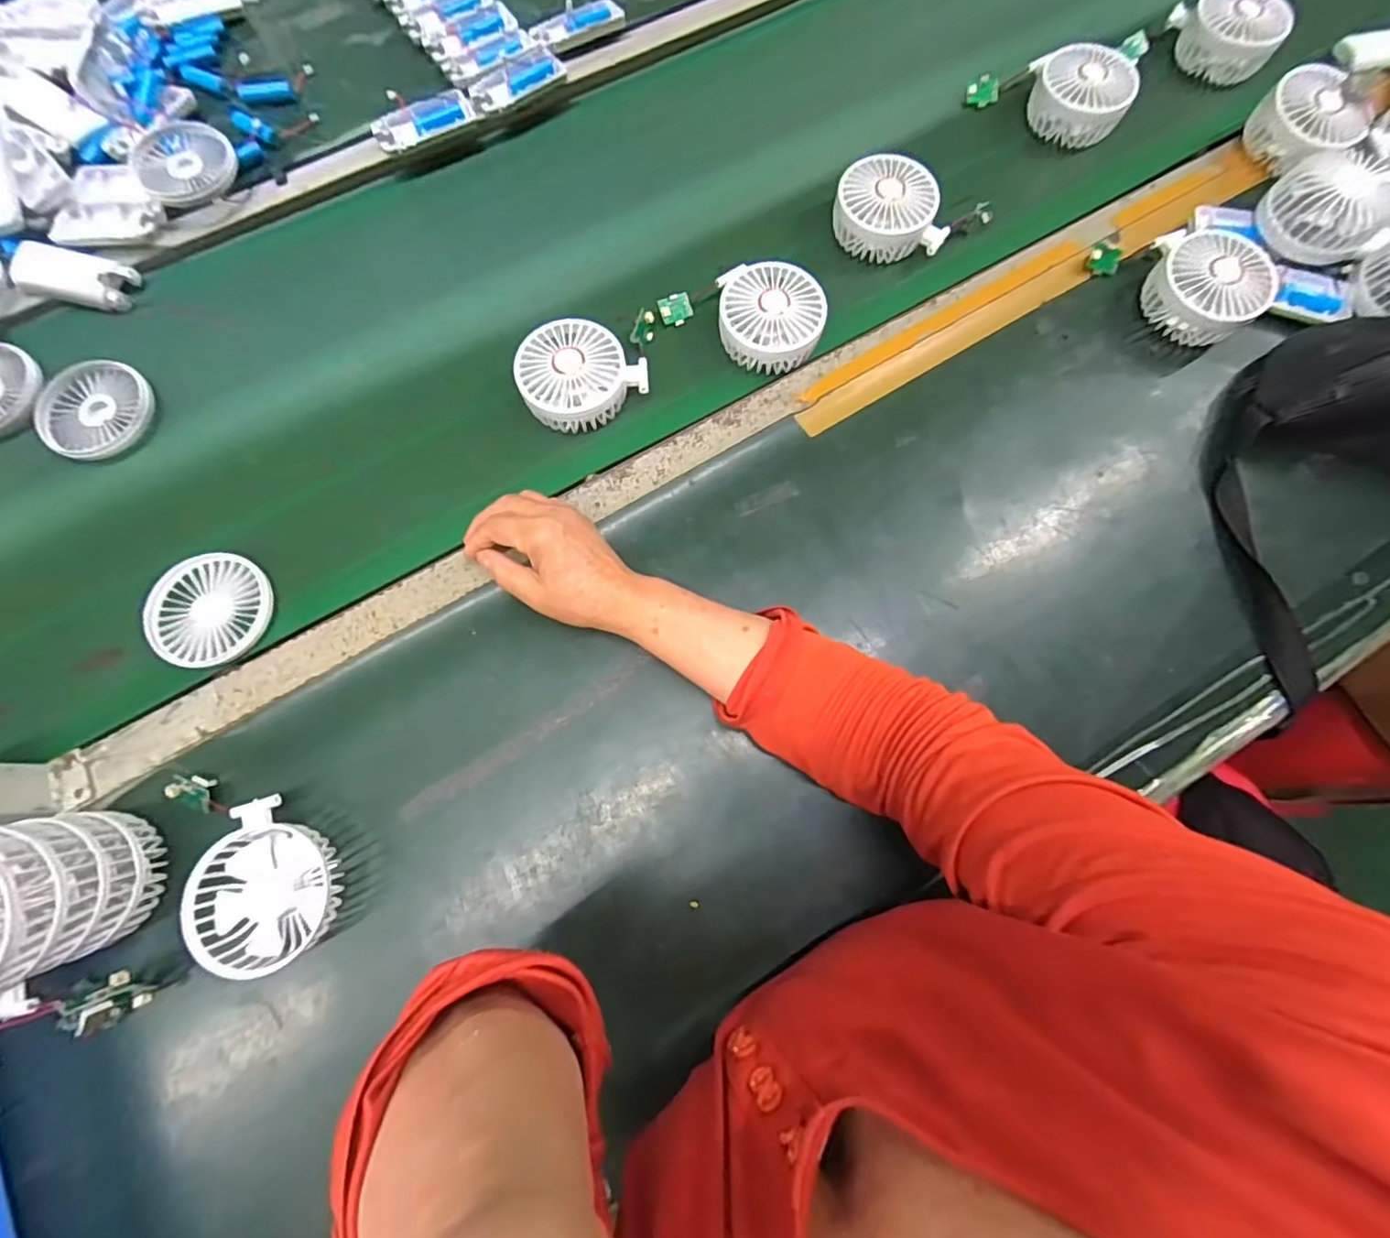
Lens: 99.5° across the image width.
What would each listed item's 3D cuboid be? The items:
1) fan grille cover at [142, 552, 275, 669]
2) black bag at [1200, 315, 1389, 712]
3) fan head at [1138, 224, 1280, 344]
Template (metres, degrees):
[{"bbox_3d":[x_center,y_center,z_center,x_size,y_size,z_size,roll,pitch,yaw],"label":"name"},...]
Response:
[{"bbox_3d":[-0.375,-0.007,0.455,0.090,0.011,0.087,-8,76,-2],"label":"fan grille cover"},{"bbox_3d":[0.522,-0.110,0.449,0.282,0.098,0.242,-28,78,-7],"label":"black bag"},{"bbox_3d":[0.434,-0.288,0.503,0.092,0.050,0.100,-41,80,-9],"label":"fan head"}]

